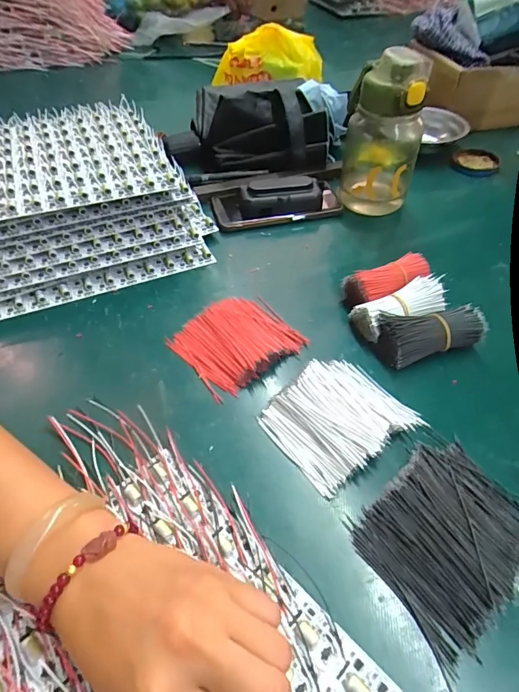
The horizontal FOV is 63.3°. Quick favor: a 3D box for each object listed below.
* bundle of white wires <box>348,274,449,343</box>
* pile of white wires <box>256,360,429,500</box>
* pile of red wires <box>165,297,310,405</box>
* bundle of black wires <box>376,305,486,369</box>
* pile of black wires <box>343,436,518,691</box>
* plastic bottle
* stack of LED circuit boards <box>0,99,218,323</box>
[{"bbox_3d":[0.135,-0.037,0.406,0.089,0.036,0.041,-16,50,-16],"label":"bundle of white wires"},{"bbox_3d":[0.063,0.053,0.337,0.105,0.020,0.087,-28,55,-24],"label":"pile of white wires"},{"bbox_3d":[-0.021,-0.009,0.393,0.102,0.019,0.086,-32,56,-26],"label":"pile of red wires"},{"bbox_3d":[0.155,-0.015,0.387,0.088,0.035,0.045,-13,50,-12],"label":"bundle of black wires"},{"bbox_3d":[0.125,0.123,0.278,0.118,0.016,0.092,-31,56,-25],"label":"pile of black wires"},{"bbox_3d":[0.150,-0.258,0.514,0.090,0.178,0.080,14,50,11],"label":"plastic bottle"},{"bbox_3d":[-0.255,-0.177,0.504,0.324,0.086,0.305,-20,52,-18],"label":"stack of LED circuit boards"}]

